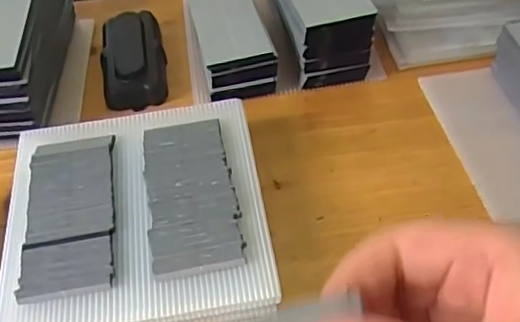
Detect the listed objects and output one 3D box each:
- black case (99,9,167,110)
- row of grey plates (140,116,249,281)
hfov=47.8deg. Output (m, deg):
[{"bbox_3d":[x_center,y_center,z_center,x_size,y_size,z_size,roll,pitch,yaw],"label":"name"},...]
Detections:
[{"bbox_3d":[-0.106,-0.086,0.493,0.050,0.028,0.098,-10,49,-4],"label":"black case"},{"bbox_3d":[-0.044,0.018,0.366,0.053,0.004,0.114,-10,50,-4],"label":"row of grey plates"}]

